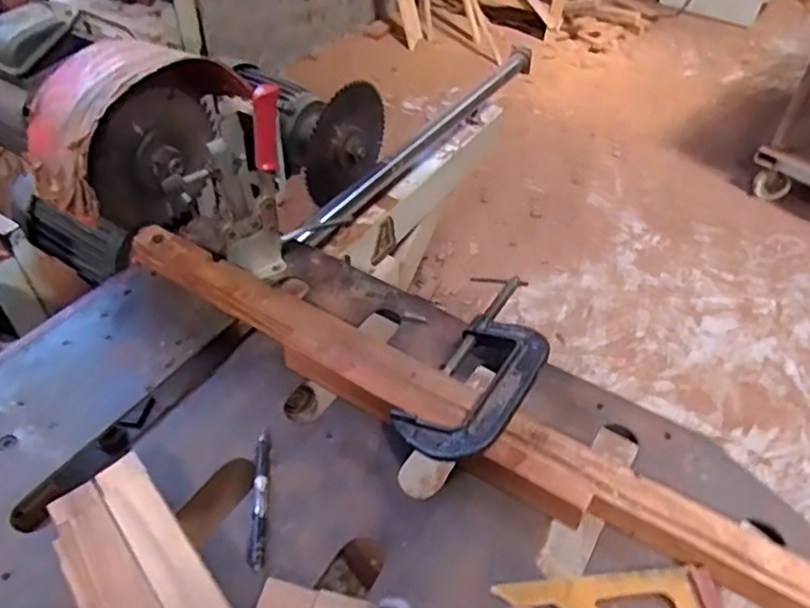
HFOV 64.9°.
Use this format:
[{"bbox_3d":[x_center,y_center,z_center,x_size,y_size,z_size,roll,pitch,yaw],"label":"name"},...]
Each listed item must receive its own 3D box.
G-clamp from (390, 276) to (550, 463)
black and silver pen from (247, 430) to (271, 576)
[{"bbox_3d":[0.095,0.065,0.678,0.112,0.036,0.269,9,43,36],"label":"G-clamp"},{"bbox_3d":[-0.135,0.182,0.598,0.015,0.011,0.134,-1,46,-5],"label":"black and silver pen"}]

